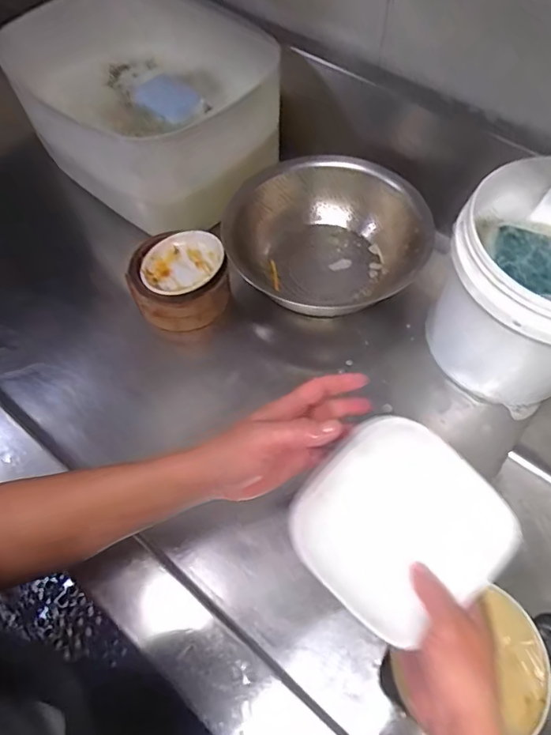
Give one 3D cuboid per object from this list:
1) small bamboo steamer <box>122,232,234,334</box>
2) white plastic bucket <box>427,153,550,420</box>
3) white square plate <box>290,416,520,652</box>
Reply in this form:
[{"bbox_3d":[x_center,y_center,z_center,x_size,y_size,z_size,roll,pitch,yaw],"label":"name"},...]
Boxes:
[{"bbox_3d":[-0.129,-0.121,0.671,0.128,0.081,0.110,-17,62,-7],"label":"small bamboo steamer"},{"bbox_3d":[0.290,-0.083,0.563,0.182,0.209,0.204,-41,67,-18],"label":"white plastic bucket"},{"bbox_3d":[0.101,0.130,0.409,0.151,0.020,0.148,44,89,8],"label":"white square plate"}]

